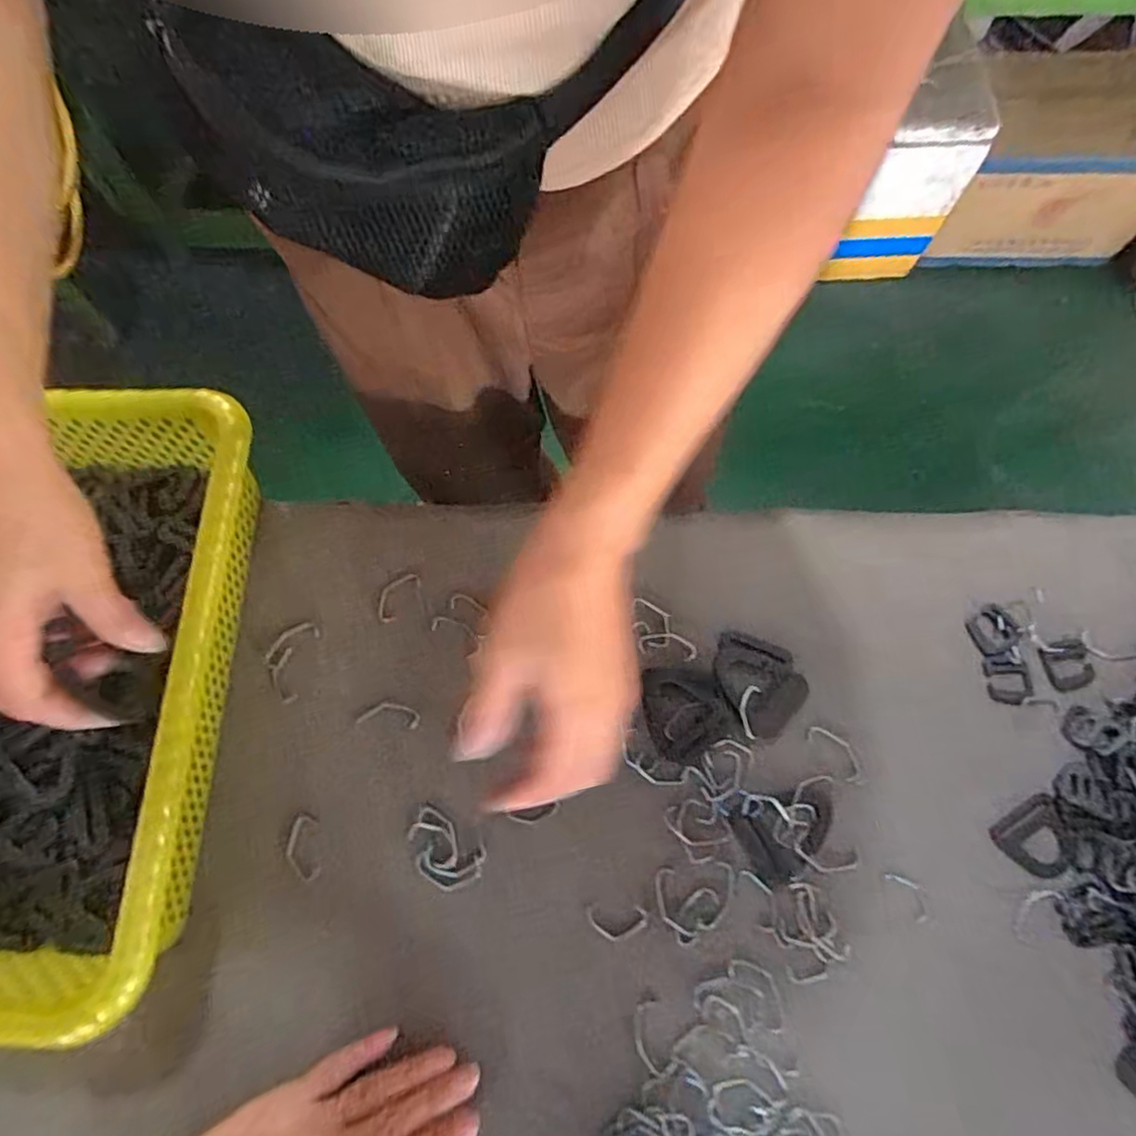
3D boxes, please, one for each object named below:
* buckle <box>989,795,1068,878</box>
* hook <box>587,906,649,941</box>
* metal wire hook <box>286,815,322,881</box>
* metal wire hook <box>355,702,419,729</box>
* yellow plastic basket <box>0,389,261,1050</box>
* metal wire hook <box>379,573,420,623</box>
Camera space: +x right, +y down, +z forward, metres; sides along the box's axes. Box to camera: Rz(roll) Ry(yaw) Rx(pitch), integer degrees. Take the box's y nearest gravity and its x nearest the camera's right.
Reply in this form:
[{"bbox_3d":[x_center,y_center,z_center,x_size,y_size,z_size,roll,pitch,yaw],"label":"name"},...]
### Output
[{"bbox_3d":[0.292,0.168,0.406,0.044,0.008,0.039,-33,72,-10],"label":"buckle"},{"bbox_3d":[0.029,0.213,0.391,0.036,0.004,0.018,0,70,1],"label":"hook"},{"bbox_3d":[-0.166,0.174,0.406,0.020,0.004,0.039,-11,70,-3],"label":"metal wire hook"},{"bbox_3d":[-0.120,0.097,0.435,0.042,0.004,0.016,4,70,3],"label":"metal wire hook"},{"bbox_3d":[-0.332,0.078,0.398,0.248,0.099,0.374,0,70,2],"label":"yellow plastic basket"},{"bbox_3d":[-0.122,0.019,0.462,0.020,0.004,0.040,32,74,12],"label":"metal wire hook"}]

